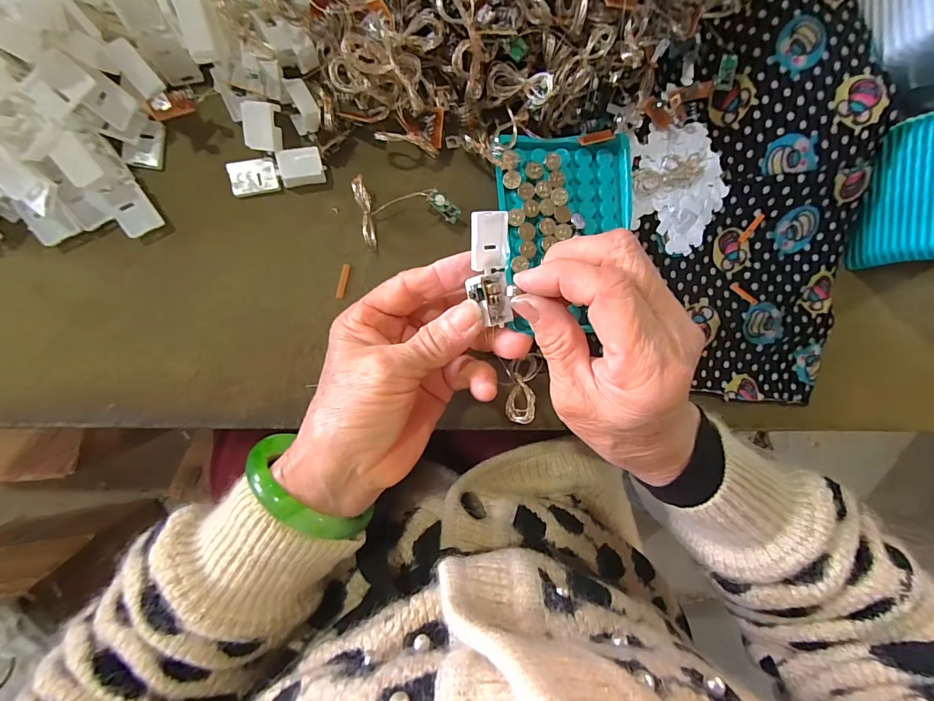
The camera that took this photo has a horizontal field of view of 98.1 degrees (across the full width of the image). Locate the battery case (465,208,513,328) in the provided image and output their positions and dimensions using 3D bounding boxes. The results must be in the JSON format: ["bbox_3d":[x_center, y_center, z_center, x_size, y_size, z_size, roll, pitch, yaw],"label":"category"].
[{"bbox_3d":[0.011,-0.039,0.199,0.023,0.013,0.054,-7,105,-9],"label":"battery case"}]

